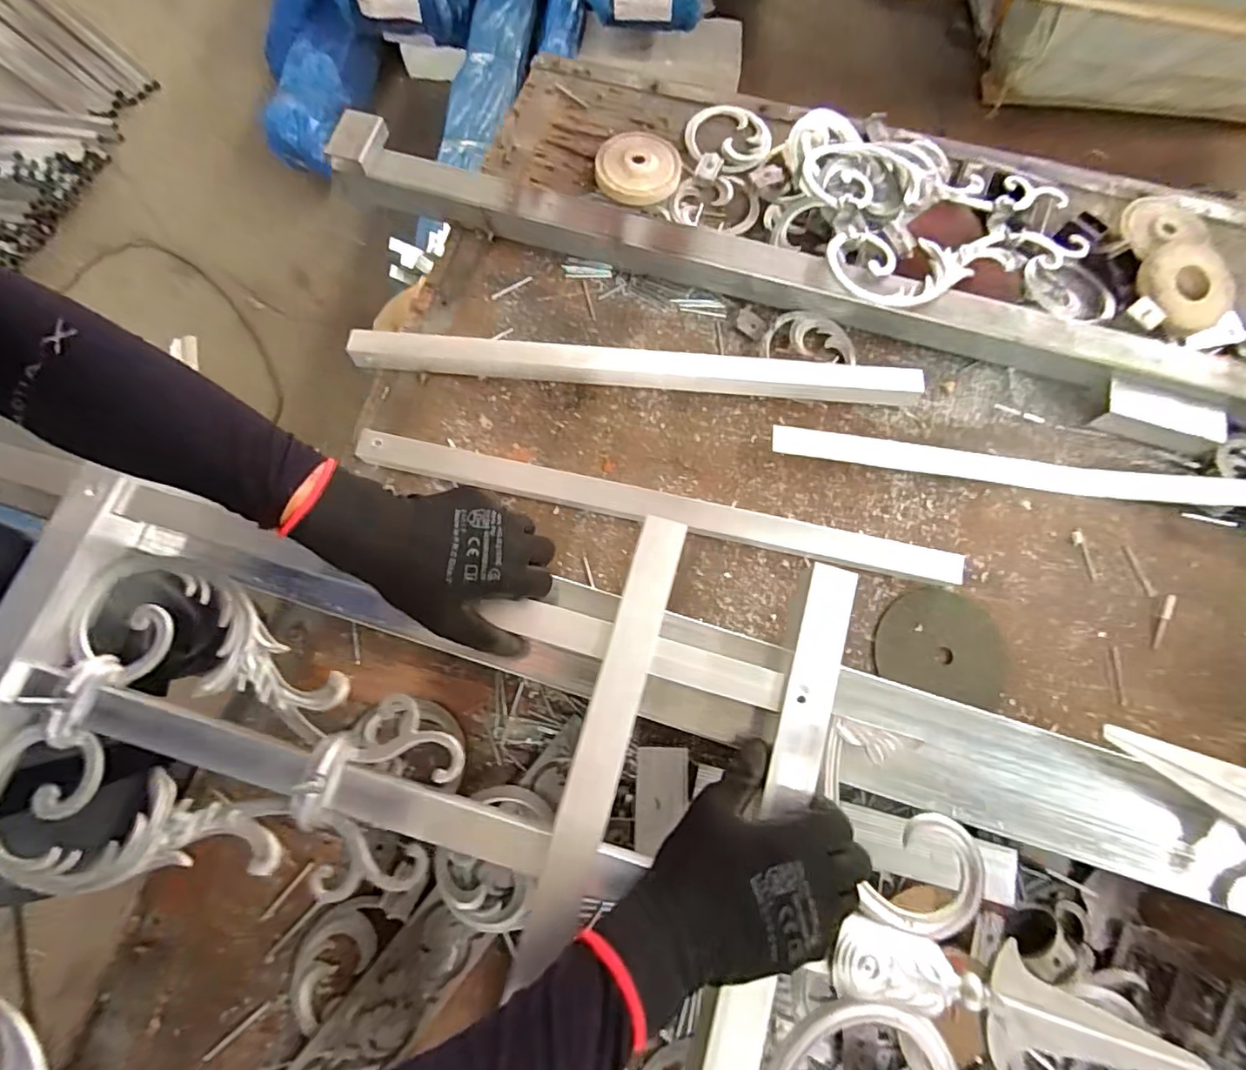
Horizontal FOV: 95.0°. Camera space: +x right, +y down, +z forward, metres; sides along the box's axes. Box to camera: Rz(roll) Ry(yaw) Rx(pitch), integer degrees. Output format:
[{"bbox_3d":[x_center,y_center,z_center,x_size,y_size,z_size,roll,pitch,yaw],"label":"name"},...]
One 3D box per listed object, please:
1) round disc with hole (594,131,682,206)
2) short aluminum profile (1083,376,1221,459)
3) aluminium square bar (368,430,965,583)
[{"bbox_3d":[0.017,-0.427,0.658,0.096,0.020,0.111,12,73,2],"label":"round disc with hole"},{"bbox_3d":[0.533,-0.116,0.564,0.125,0.037,0.043,15,73,3],"label":"short aluminum profile"},{"bbox_3d":[0.029,-0.021,0.524,0.540,0.032,0.031,12,73,2],"label":"aluminium square bar"}]

